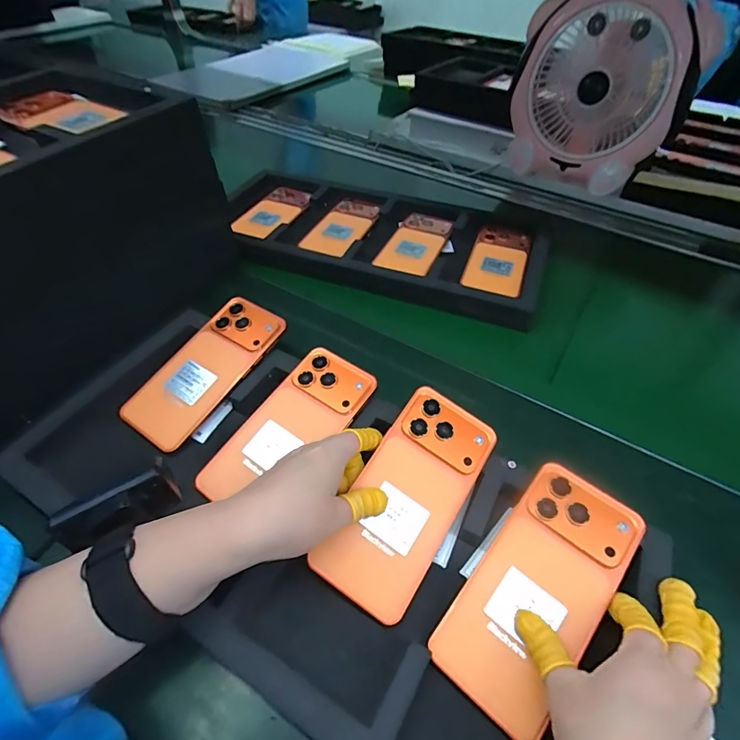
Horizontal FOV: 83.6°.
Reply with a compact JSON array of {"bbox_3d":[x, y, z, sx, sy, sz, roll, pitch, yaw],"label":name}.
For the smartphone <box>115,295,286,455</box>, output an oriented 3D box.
[{"bbox_3d":[-0.158,-0.003,0.401,0.076,0.007,0.163,31,69,20],"label":"smartphone"}]

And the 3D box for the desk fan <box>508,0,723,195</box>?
[{"bbox_3d":[0.350,-0.418,0.646,0.244,0.265,0.122,32,52,20],"label":"desk fan"}]

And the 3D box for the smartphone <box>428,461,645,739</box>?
[{"bbox_3d":[0.114,0.143,0.276,0.076,0.008,0.160,37,69,24],"label":"smartphone"}]

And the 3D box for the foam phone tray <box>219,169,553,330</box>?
[{"bbox_3d":[0.007,-0.185,0.585,0.454,0.031,0.223,18,49,9],"label":"foam phone tray"}]

